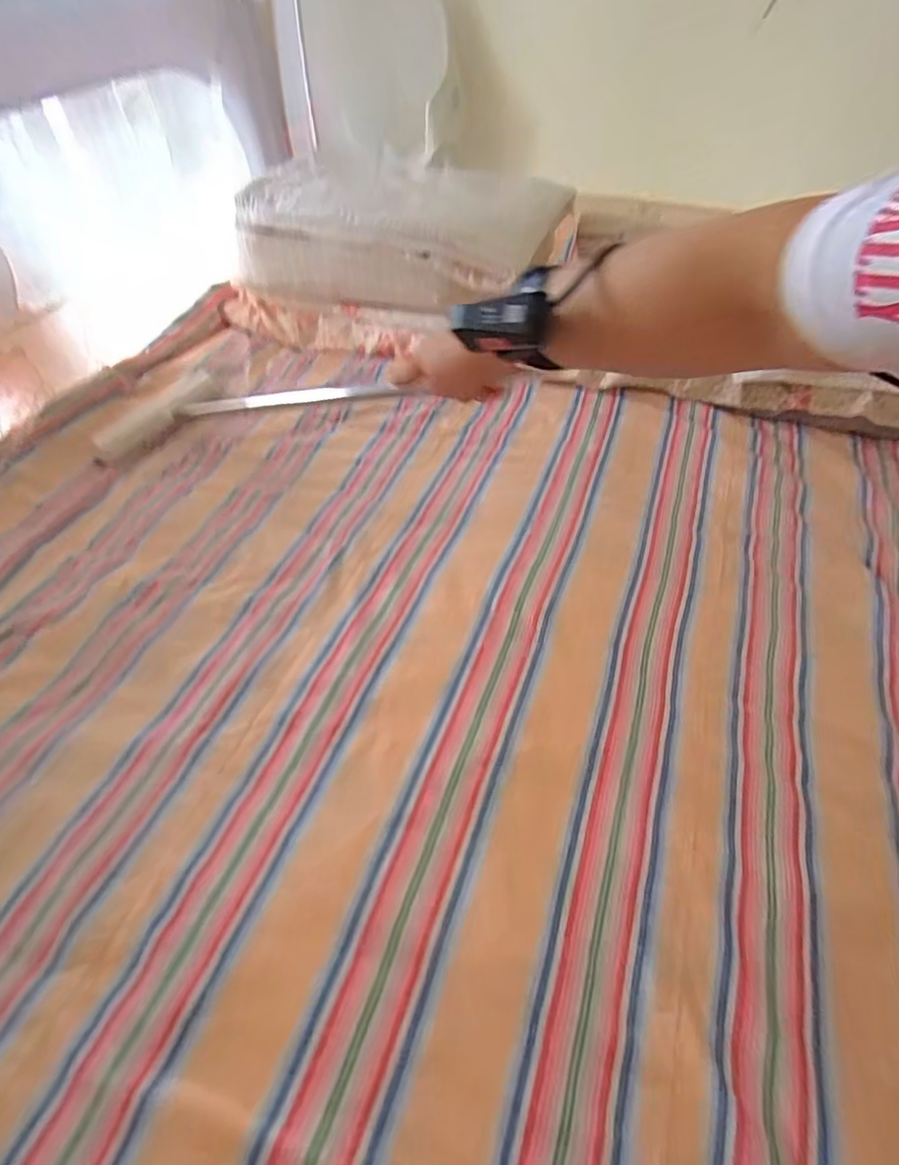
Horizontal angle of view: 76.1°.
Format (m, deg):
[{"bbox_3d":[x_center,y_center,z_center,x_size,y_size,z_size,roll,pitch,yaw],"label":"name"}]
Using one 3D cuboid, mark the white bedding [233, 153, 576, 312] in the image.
[{"bbox_3d":[-0.095,-0.651,1.072,0.554,0.181,0.325,16,50,17],"label":"white bedding"}]

